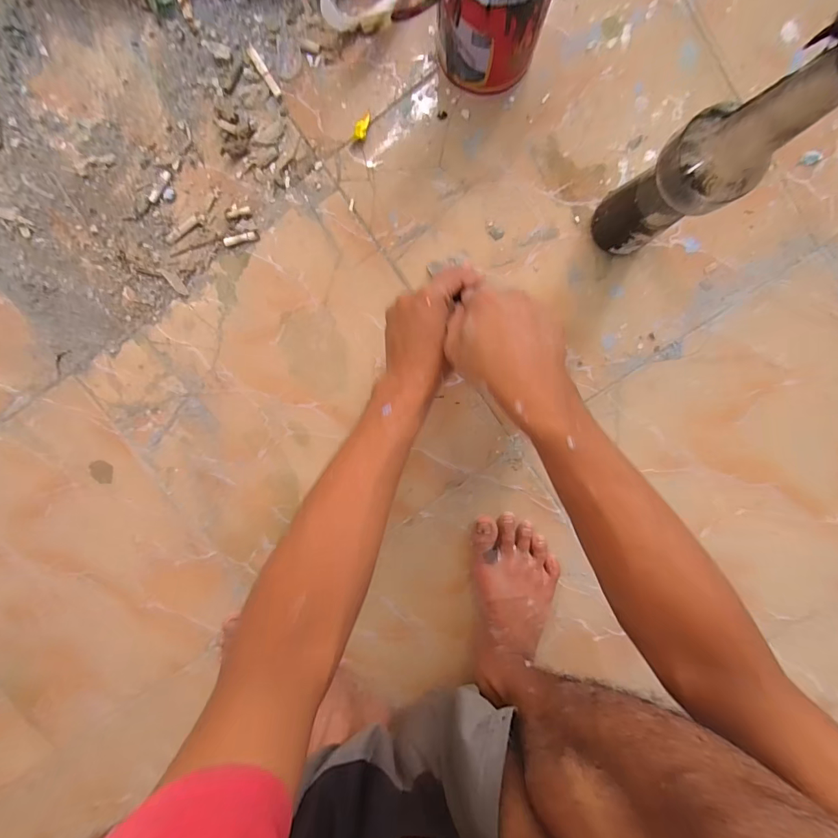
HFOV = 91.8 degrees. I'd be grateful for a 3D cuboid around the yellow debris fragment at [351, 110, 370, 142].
[{"bbox_3d":[-0.062,-0.324,0.450,0.014,0.006,0.033,25,99,-2],"label":"yellow debris fragment"}]

